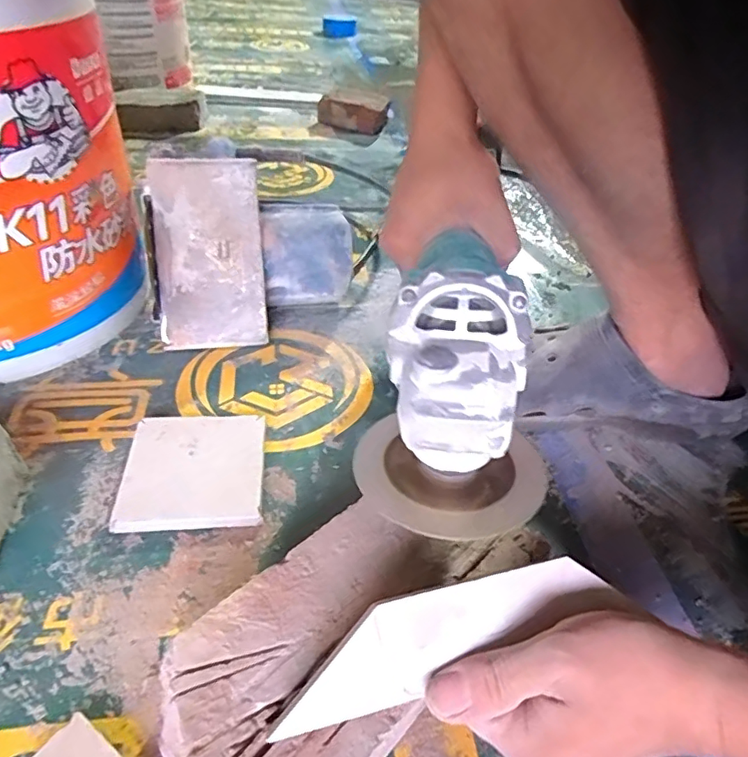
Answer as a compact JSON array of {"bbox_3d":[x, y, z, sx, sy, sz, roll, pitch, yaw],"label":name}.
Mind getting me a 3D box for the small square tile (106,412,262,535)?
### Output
[{"bbox_3d":[-0.132,0.066,0.402,0.094,0.013,0.100,-2,42,-7],"label":"small square tile"}]

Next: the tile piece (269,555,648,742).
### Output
[{"bbox_3d":[0.036,0.119,0.254,0.165,0.007,0.043,-12,82,-11],"label":"tile piece"}]

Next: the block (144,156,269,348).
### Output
[{"bbox_3d":[-0.154,-0.118,0.507,0.095,0.174,0.014,-4,7,-13],"label":"block"}]

